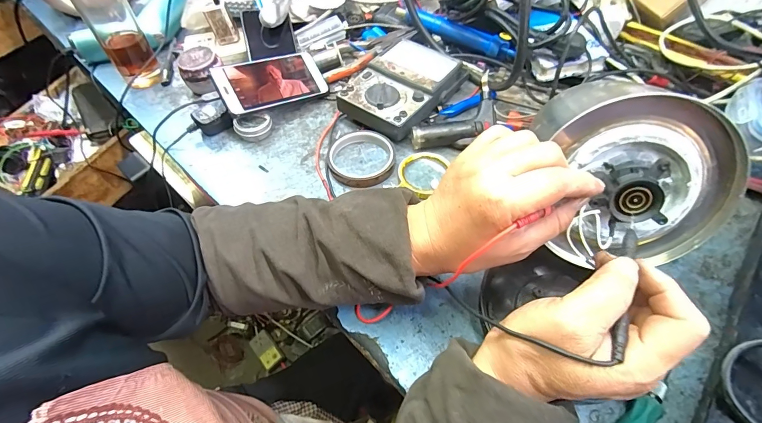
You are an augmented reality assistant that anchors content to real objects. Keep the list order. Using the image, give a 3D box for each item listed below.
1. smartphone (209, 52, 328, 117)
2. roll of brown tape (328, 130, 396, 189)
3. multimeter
[{"bbox_3d":[-0.157,-0.187,0.545,0.153,0.015,0.076,-27,86,-31],"label":"smartphone"},{"bbox_3d":[-0.025,-0.069,0.492,0.086,0.016,0.090,-1,53,1],"label":"roll of brown tape"},{"bbox_3d":[0.032,-0.180,0.549,0.116,0.045,0.184,33,61,23],"label":"multimeter"}]

